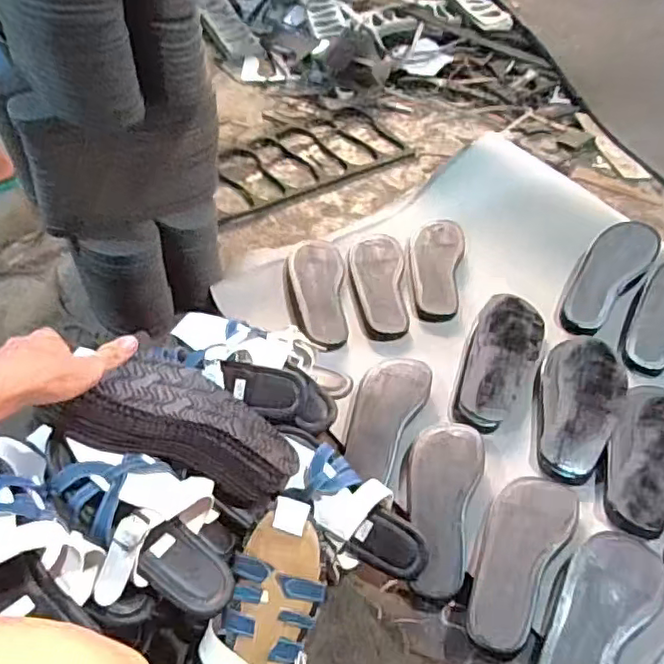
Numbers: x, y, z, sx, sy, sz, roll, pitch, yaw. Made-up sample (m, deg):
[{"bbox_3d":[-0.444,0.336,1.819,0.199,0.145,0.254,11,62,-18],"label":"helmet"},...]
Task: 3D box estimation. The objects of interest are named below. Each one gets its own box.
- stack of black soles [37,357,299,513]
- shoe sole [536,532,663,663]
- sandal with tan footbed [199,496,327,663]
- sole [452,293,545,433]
[{"bbox_3d":[-0.148,0.094,0.626,0.256,0.048,0.126,25,44,-21],"label":"stack of black soles"},{"bbox_3d":[0.279,0.303,0.626,0.088,0.024,0.233,35,55,24],"label":"shoe sole"},{"bbox_3d":[-0.065,0.293,0.591,0.101,0.050,0.240,17,76,11],"label":"sandal with tan footbed"},{"bbox_3d":[0.256,0.042,0.901,0.100,0.021,0.264,20,50,14],"label":"sole"}]

